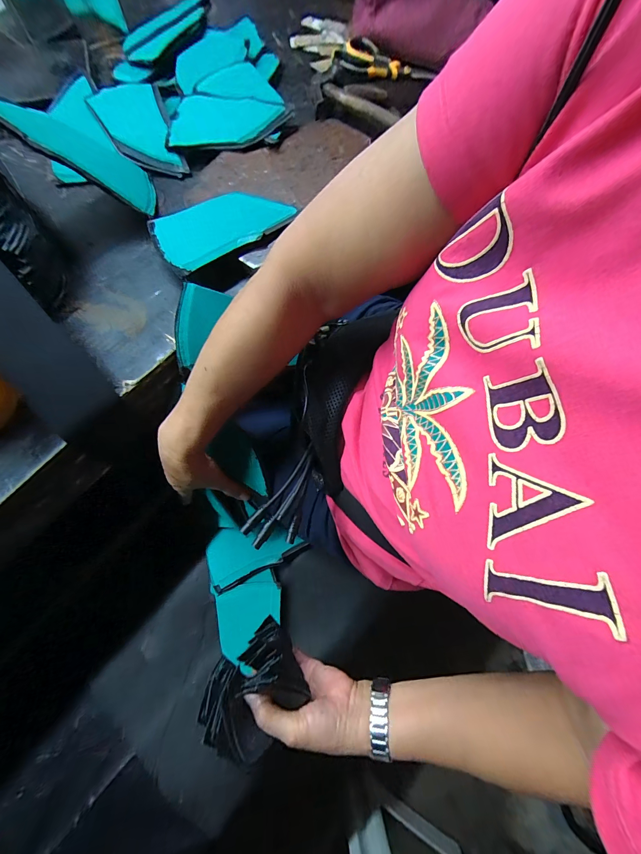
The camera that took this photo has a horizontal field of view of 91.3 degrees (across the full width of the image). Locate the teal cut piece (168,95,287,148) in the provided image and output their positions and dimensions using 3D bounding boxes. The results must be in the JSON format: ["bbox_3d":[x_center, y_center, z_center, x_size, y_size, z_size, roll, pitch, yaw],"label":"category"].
[{"bbox_3d":[-0.130,-0.417,0.424,0.150,0.009,0.090,4,75,6],"label":"teal cut piece"}]

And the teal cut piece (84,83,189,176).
[{"bbox_3d":[-0.259,-0.420,0.442,0.095,0.023,0.165,-20,75,-8],"label":"teal cut piece"}]

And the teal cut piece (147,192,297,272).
[{"bbox_3d":[-0.116,-0.244,0.373,0.159,0.010,0.087,-30,76,-10],"label":"teal cut piece"}]

